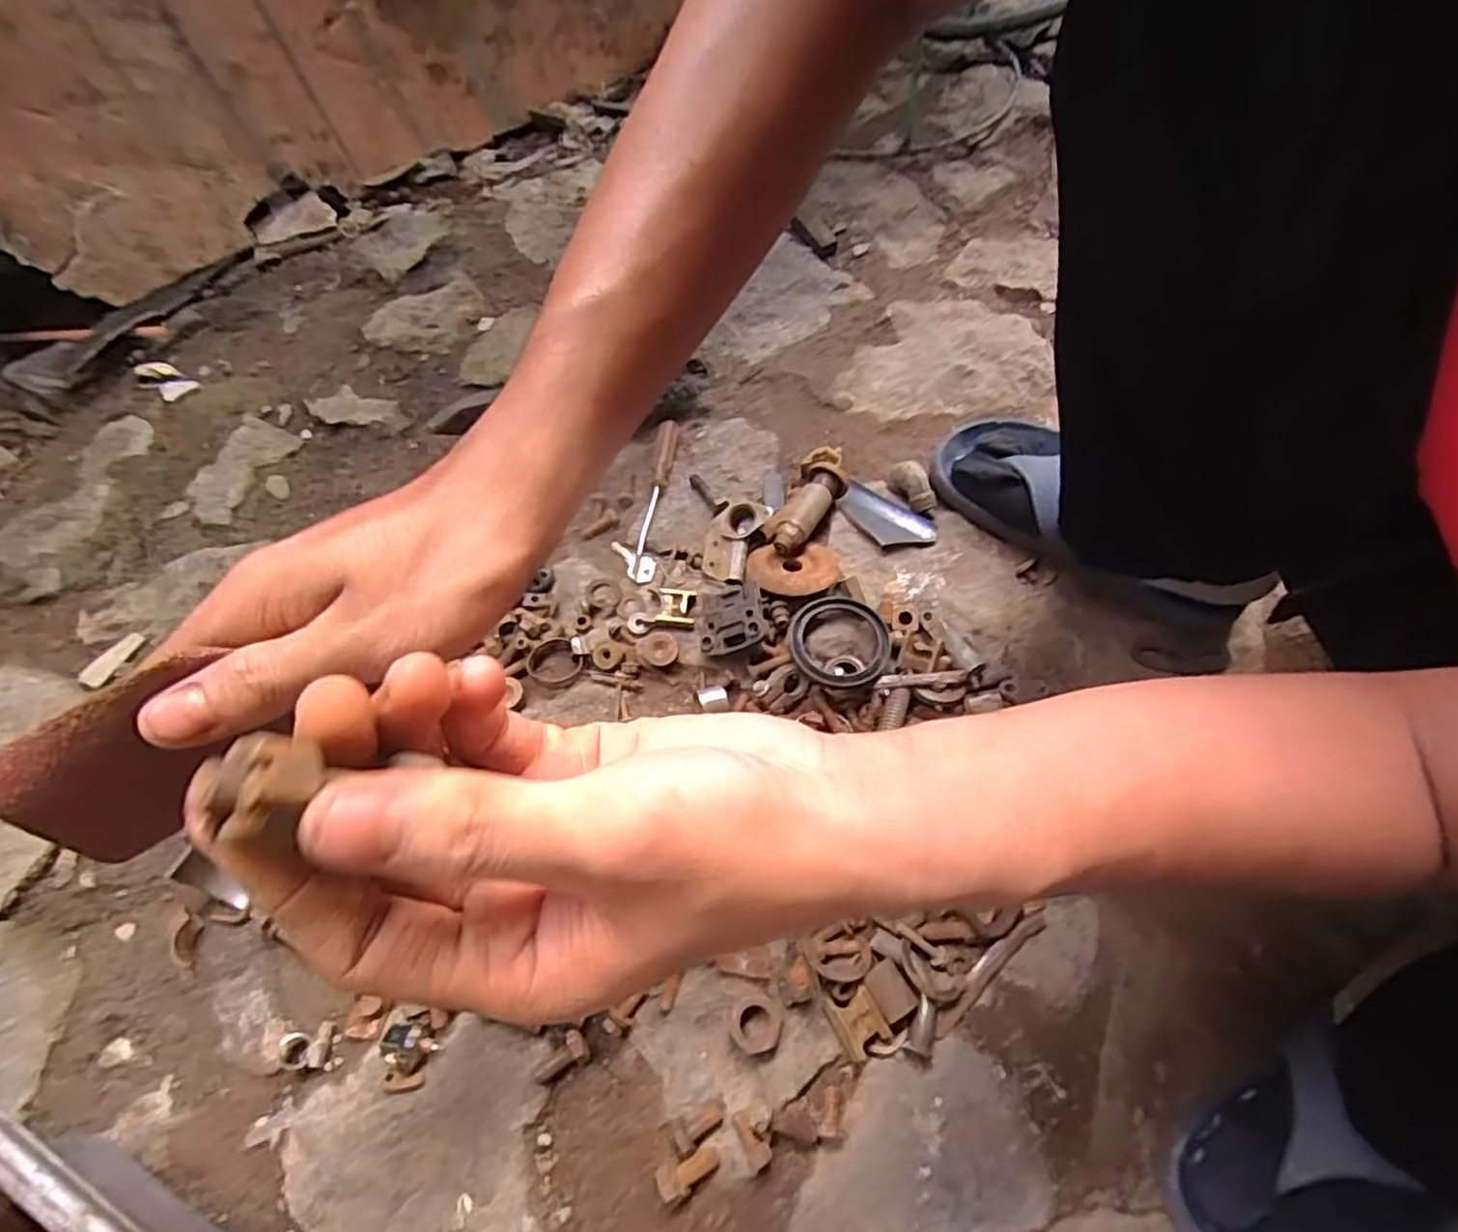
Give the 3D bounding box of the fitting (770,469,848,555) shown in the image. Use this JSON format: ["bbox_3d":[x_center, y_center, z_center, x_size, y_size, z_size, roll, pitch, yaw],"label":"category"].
[{"bbox_3d":[0.062,-0.084,0.581,0.030,0.029,0.083,32,66,14],"label":"fitting"}]

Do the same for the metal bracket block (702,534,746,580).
[{"bbox_3d":[-0.004,-0.047,0.572,0.032,0.008,0.038,6,63,1],"label":"metal bracket block"}]

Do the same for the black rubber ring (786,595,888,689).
[{"bbox_3d":[0.083,0.020,0.531,0.072,0.017,0.072,1,63,-1],"label":"black rubber ring"}]

